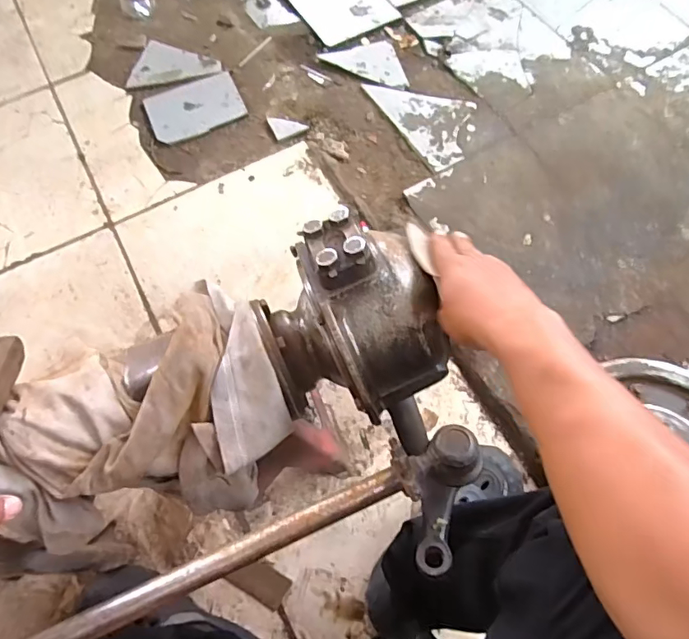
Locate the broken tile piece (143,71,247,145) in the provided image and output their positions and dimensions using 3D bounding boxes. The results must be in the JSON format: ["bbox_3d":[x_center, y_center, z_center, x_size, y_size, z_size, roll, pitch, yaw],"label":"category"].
[{"bbox_3d":[-0.309,-0.438,1.021,0.189,0.007,0.126,-23,69,-9],"label":"broken tile piece"}]

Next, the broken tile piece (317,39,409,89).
[{"bbox_3d":[0.055,-0.554,1.050,0.196,0.010,0.104,25,70,11],"label":"broken tile piece"}]

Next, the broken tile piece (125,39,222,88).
[{"bbox_3d":[-0.375,-0.567,1.075,0.194,0.007,0.116,-11,68,-4],"label":"broken tile piece"}]

